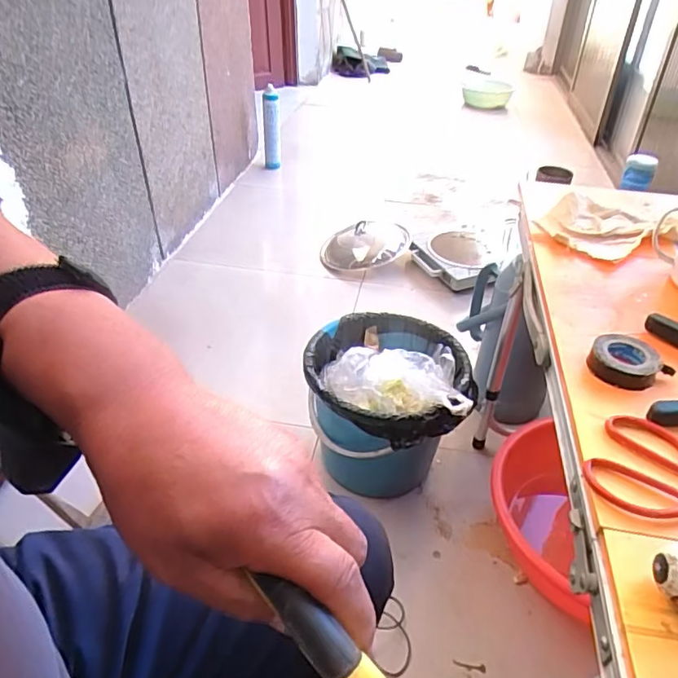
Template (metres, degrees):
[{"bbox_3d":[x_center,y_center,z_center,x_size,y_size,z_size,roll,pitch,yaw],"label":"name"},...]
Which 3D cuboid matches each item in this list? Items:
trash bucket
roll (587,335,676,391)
[{"bbox_3d":[0.082,0.131,0.995,0.263,0.266,0.271,0,39,0],"label":"trash bucket"},{"bbox_3d":[0.247,0.020,0.465,0.052,0.021,0.053,0,39,0],"label":"roll"}]

